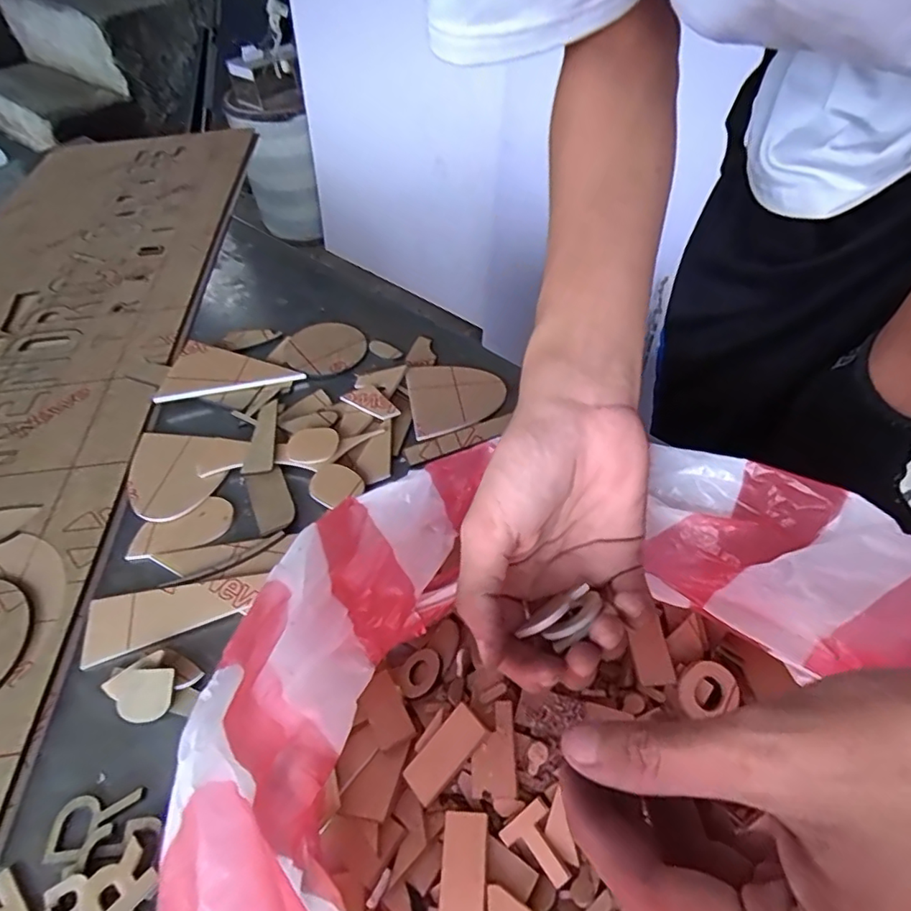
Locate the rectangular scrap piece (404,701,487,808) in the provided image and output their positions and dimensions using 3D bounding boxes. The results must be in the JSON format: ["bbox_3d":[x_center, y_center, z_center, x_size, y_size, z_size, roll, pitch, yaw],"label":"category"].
[{"bbox_3d":[-0.005,0.137,0.254,0.019,0.005,0.042,38,84,32],"label":"rectangular scrap piece"}]

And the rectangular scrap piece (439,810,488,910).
[{"bbox_3d":[0.003,0.172,0.229,0.019,0.004,0.040,-5,52,16],"label":"rectangular scrap piece"}]

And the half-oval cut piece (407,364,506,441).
[{"bbox_3d":[0.001,-0.049,0.434,0.072,0.007,0.082,-9,50,-4],"label":"half-oval cut piece"}]

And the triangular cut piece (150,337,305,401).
[{"bbox_3d":[-0.194,-0.082,0.478,0.113,0.007,0.072,-10,49,-7],"label":"triangular cut piece"}]

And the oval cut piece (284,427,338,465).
[{"bbox_3d":[-0.105,-0.008,0.406,0.037,0.005,0.036,10,51,12],"label":"oval cut piece"}]

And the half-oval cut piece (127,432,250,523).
[{"bbox_3d":[-0.205,0.013,0.401,0.088,0.004,0.074,7,50,9],"label":"half-oval cut piece"}]

